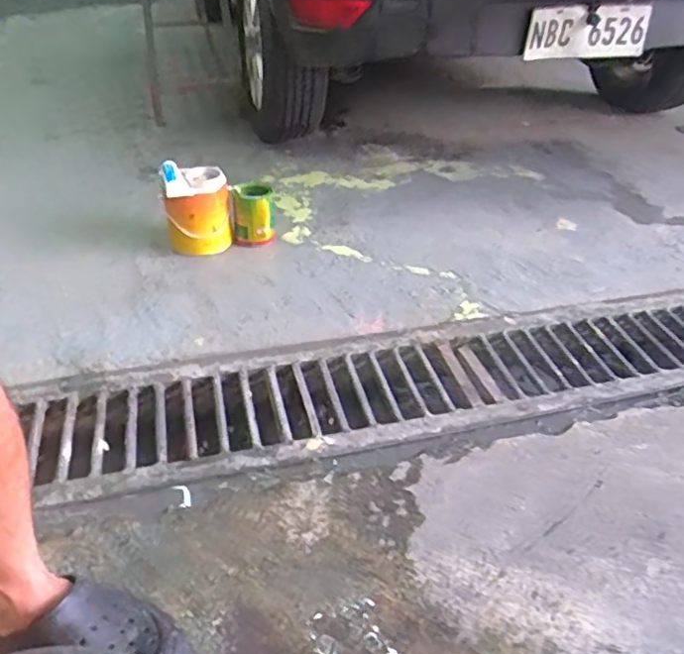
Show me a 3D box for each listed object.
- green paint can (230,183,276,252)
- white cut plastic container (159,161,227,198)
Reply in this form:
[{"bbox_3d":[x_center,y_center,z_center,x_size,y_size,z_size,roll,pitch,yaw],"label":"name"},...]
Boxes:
[{"bbox_3d":[-0.219,-0.274,1.523,0.105,0.135,0.088,-3,35,-7],"label":"green paint can"},{"bbox_3d":[-0.347,-0.346,1.434,0.145,0.054,0.076,-12,37,-19],"label":"white cut plastic container"}]

